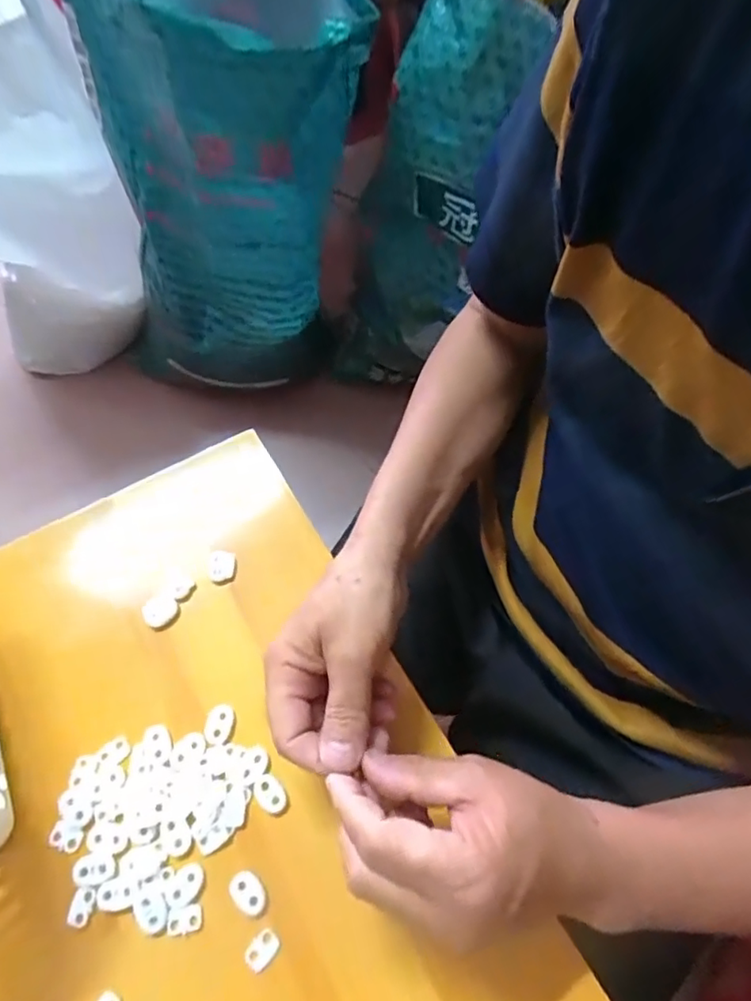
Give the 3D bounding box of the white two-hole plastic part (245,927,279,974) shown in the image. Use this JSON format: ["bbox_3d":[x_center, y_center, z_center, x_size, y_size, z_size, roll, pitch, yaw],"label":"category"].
[{"bbox_3d":[-0.062,0.244,0.305,0.013,0.004,0.019,36,68,16],"label":"white two-hole plastic part"}]

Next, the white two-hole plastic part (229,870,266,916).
[{"bbox_3d":[-0.072,0.221,0.316,0.023,0.004,0.016,38,69,16],"label":"white two-hole plastic part"}]

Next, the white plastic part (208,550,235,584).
[{"bbox_3d":[-0.111,0.048,0.405,0.019,0.005,0.024,-9,64,-6],"label":"white plastic part"}]

